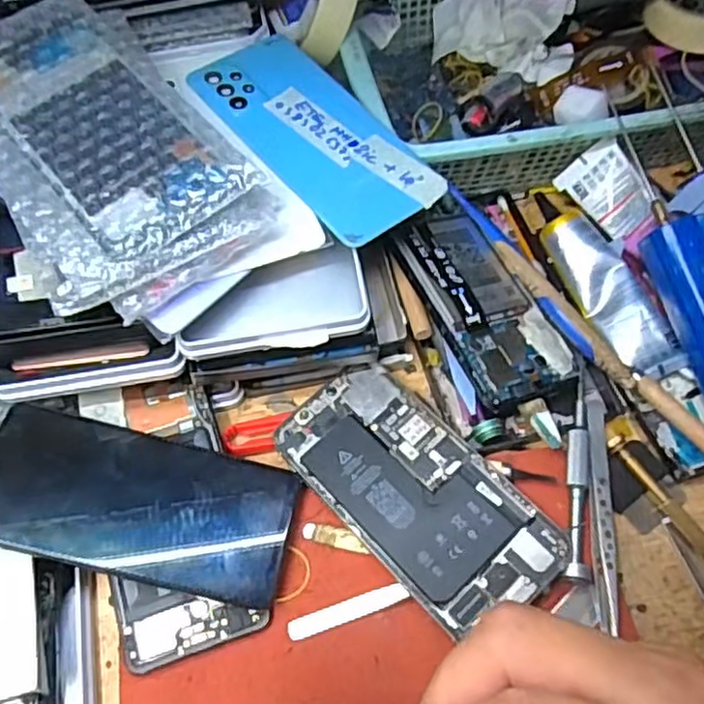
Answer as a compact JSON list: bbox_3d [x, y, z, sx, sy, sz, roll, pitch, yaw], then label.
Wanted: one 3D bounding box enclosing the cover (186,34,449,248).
[{"bbox_3d":[-0.019,-0.127,0.388,0.074,0.006,0.155,-35,72,-21],"label":"cover"}]

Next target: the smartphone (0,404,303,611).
[{"bbox_3d":[-0.107,0.077,0.340,0.156,0.007,0.069,16,59,-5],"label":"smartphone"}]

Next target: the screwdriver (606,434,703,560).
[{"bbox_3d":[0.182,0.092,0.368,0.015,0.009,0.113,-33,66,-16],"label":"screwdriver"}]

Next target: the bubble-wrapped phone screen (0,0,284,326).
[{"bbox_3d":[-0.124,-0.109,0.333,0.116,0.027,0.177,-34,67,-17],"label":"bubble-wrapped phone screen"}]

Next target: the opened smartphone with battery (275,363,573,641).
[{"bbox_3d":[0.033,0.073,0.358,0.074,0.004,0.153,-41,67,-14],"label":"opened smartphone with battery"}]

